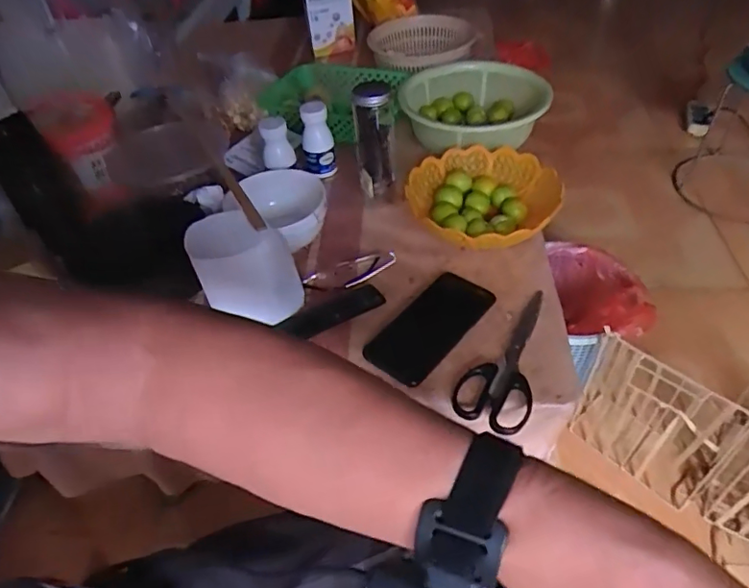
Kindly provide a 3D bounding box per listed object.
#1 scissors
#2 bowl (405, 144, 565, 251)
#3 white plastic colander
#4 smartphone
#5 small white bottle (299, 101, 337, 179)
[{"bbox_3d":[0.150,0.063,0.576,0.074,0.009,0.193,19,51,23],"label":"scissors"},{"bbox_3d":[0.145,-0.124,0.725,0.194,0.055,0.187,-3,46,4],"label":"bowl"},{"bbox_3d":[0.094,-0.485,1.066,0.213,0.072,0.224,0,46,7],"label":"white plastic colander"},{"bbox_3d":[0.065,0.033,0.616,0.077,0.009,0.159,32,57,32],"label":"smartphone"},{"bbox_3d":[-0.087,-0.230,0.816,0.047,0.115,0.044,0,46,6],"label":"small white bottle"}]

